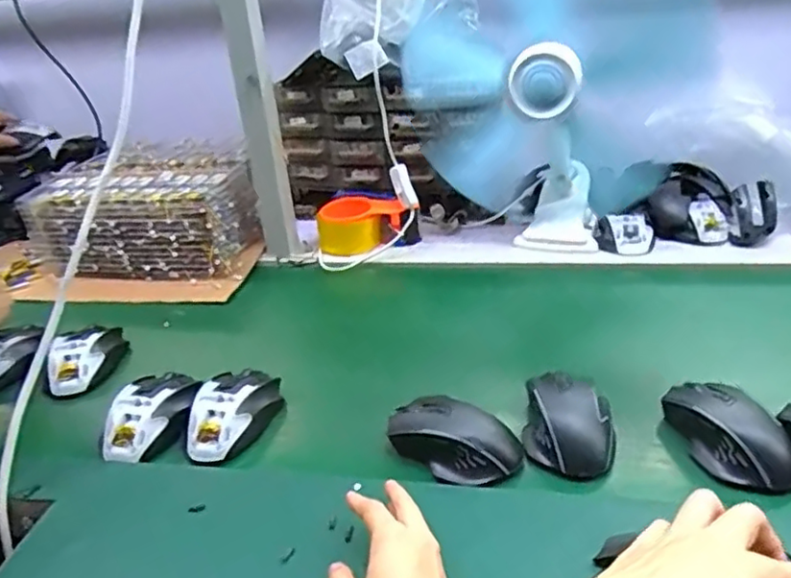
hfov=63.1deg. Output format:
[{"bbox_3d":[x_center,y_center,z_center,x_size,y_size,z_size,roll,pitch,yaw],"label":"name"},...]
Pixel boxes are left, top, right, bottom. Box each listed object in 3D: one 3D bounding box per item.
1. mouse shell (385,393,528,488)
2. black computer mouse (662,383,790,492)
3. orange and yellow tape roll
[{"bbox_3d":[0.047,0.127,0.545,0.117,0.042,0.060,11,34,29],"label":"mouse shell"},{"bbox_3d":[0.268,0.114,0.520,0.061,0.036,0.110,-19,31,-20],"label":"black computer mouse"},{"bbox_3d":[-0.047,-0.091,0.927,0.132,0.062,0.075,-5,29,5],"label":"orange and yellow tape roll"}]

